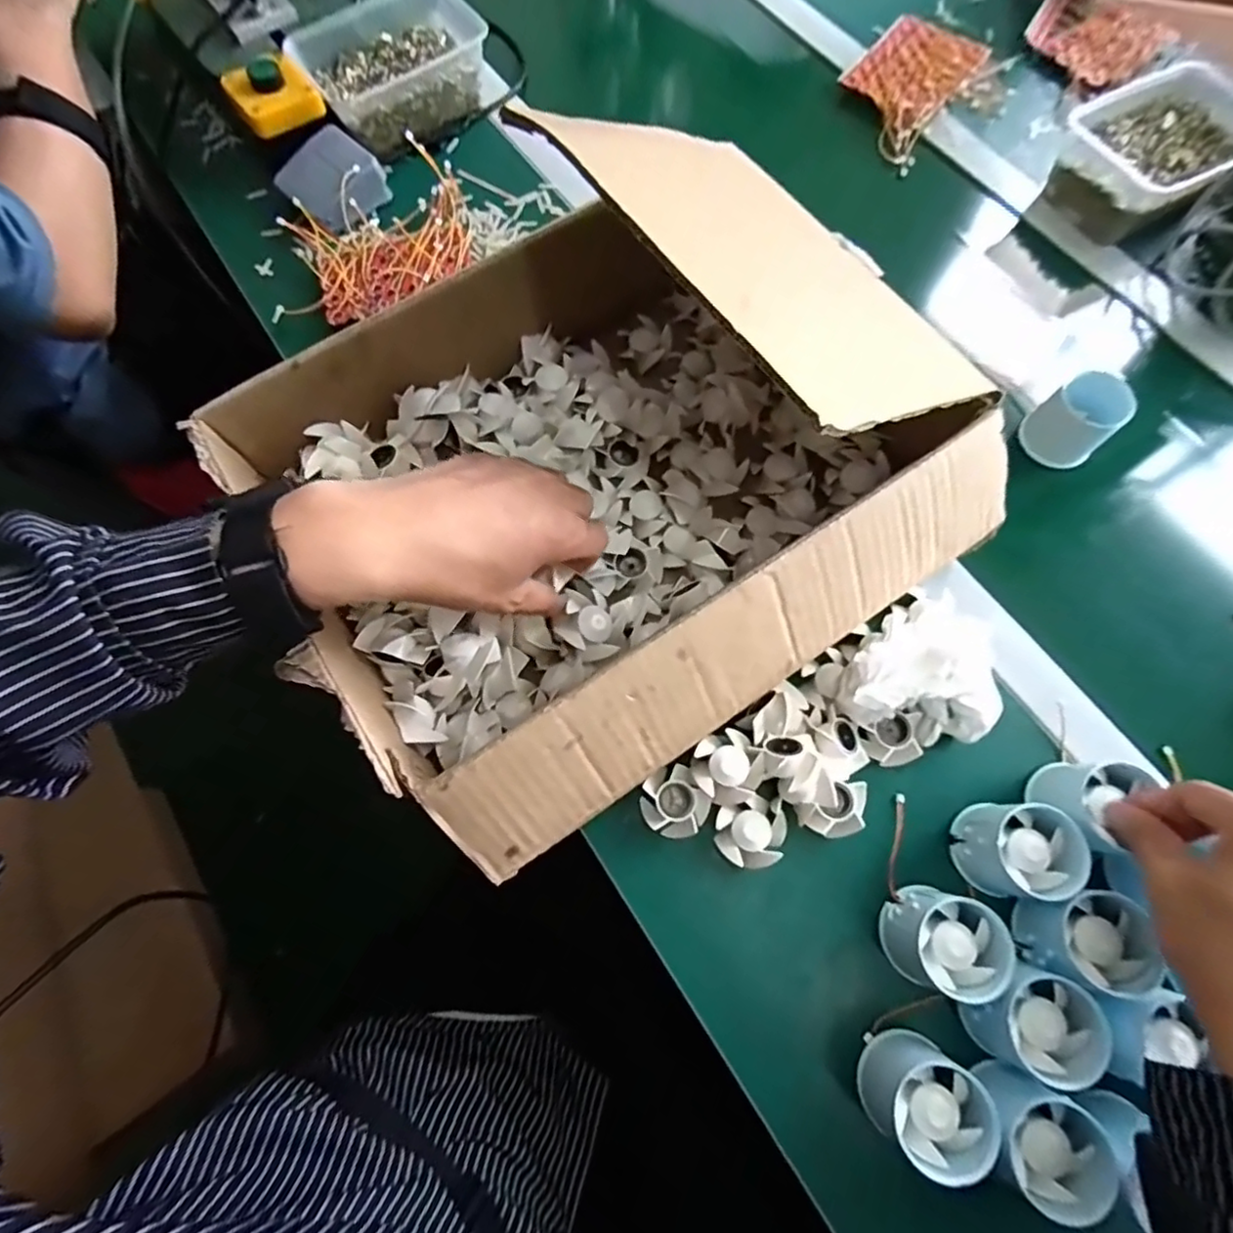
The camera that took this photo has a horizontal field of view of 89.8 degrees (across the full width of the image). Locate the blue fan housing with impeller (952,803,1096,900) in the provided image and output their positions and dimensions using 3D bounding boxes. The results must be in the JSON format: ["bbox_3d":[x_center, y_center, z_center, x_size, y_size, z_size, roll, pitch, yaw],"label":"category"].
[{"bbox_3d":[0.237,0.138,0.367,0.049,0.049,0.051,3,70,1],"label":"blue fan housing with impeller"}]

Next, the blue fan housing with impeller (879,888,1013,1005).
[{"bbox_3d":[0.187,0.188,0.359,0.051,0.054,0.051,0,70,0],"label":"blue fan housing with impeller"}]

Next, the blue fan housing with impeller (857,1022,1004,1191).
[{"bbox_3d":[0.163,0.258,0.334,0.050,0.059,0.050,0,70,0],"label":"blue fan housing with impeller"}]

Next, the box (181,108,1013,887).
[{"bbox_3d":[-0.007,-0.082,0.410,0.390,0.103,0.326,-34,73,-11],"label":"box"}]

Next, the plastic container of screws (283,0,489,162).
[{"bbox_3d":[-0.211,-0.529,0.597,0.168,0.057,0.142,-35,74,-11],"label":"plastic container of screws"}]

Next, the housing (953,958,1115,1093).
[{"bbox_3d":[0.225,0.220,0.343,0.051,0.056,0.053,0,70,0],"label":"housing"}]

